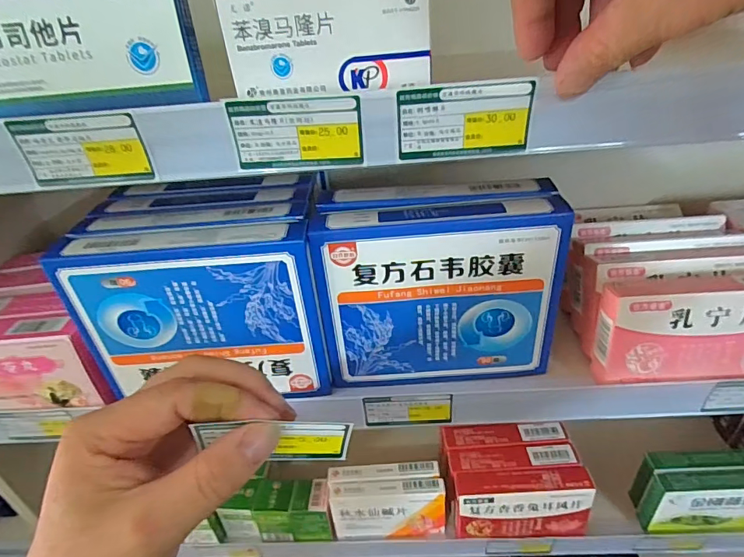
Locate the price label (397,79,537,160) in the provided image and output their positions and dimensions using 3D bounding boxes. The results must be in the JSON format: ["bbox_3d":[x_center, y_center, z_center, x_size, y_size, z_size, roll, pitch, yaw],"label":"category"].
[{"bbox_3d":[0.049,-0.083,0.242,0.069,0.036,0.005,-3,34,3],"label":"price label"}]

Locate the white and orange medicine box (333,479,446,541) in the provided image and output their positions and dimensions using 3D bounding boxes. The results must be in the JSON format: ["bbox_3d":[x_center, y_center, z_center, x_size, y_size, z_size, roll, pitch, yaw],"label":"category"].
[{"bbox_3d":[0.017,0.243,0.474,0.114,0.075,0.023,-4,34,2],"label":"white and orange medicine box"}]

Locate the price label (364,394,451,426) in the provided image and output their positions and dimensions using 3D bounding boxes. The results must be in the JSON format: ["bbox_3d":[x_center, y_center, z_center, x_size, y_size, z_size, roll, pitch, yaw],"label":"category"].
[{"bbox_3d":[0.029,0.105,0.364,0.070,0.033,0.006,-3,34,3],"label":"price label"}]

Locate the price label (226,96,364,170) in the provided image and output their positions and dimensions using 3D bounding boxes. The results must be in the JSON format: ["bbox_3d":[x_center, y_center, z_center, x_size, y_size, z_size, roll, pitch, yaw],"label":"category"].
[{"bbox_3d":[-0.040,-0.078,0.247,0.069,0.037,0.005,-3,34,4],"label":"price label"}]

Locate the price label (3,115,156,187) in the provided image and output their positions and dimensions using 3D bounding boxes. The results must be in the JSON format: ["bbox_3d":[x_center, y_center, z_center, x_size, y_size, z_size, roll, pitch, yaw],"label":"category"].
[{"bbox_3d":[-0.162,-0.072,0.256,0.071,0.037,0.007,-3,34,4],"label":"price label"}]

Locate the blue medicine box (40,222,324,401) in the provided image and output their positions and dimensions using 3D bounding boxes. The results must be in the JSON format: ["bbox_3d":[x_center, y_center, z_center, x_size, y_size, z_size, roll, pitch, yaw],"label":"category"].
[{"bbox_3d":[-0.124,0.030,0.337,0.173,0.132,0.034,-1,34,7],"label":"blue medicine box"}]

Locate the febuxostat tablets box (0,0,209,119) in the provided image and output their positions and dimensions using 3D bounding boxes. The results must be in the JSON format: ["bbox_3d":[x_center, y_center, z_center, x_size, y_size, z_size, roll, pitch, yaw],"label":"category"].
[{"bbox_3d":[-0.169,-0.127,0.256,0.139,0.059,0.023,-4,34,2],"label":"febuxostat tablets box"}]

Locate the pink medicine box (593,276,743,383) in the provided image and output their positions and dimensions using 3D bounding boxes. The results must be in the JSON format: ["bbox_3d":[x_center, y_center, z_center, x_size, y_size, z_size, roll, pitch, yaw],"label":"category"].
[{"bbox_3d":[0.242,0.038,0.337,0.137,0.073,0.033,-2,34,4],"label":"pink medicine box"}]

